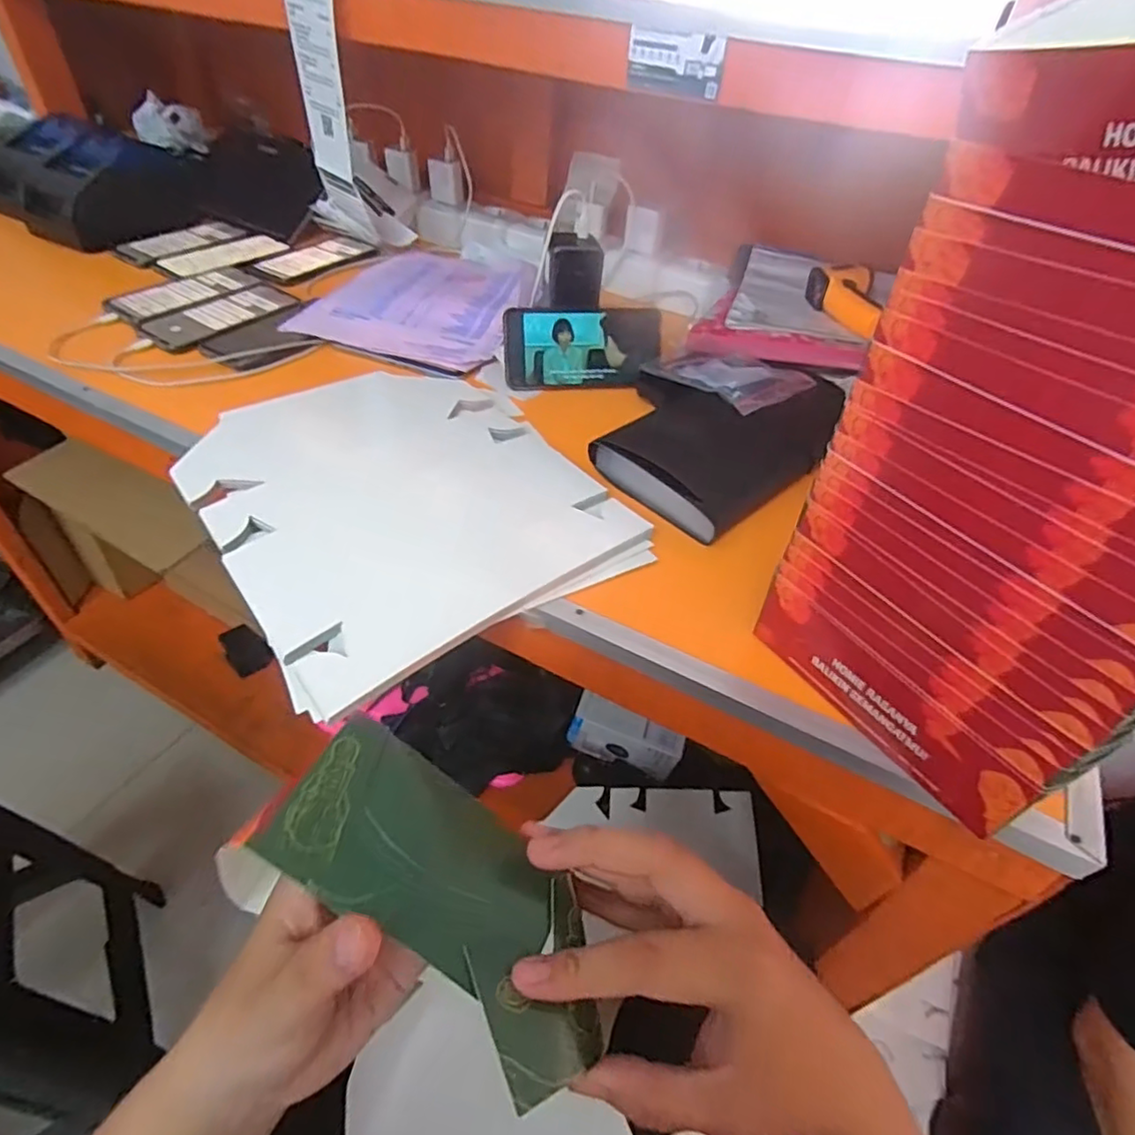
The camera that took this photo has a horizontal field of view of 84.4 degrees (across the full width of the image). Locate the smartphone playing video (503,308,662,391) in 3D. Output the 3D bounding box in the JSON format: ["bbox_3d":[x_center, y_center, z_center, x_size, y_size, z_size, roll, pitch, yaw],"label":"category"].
[{"bbox_3d":[0.018,-0.231,0.667,0.165,0.079,0.009,-3,19,-10],"label":"smartphone playing video"}]

